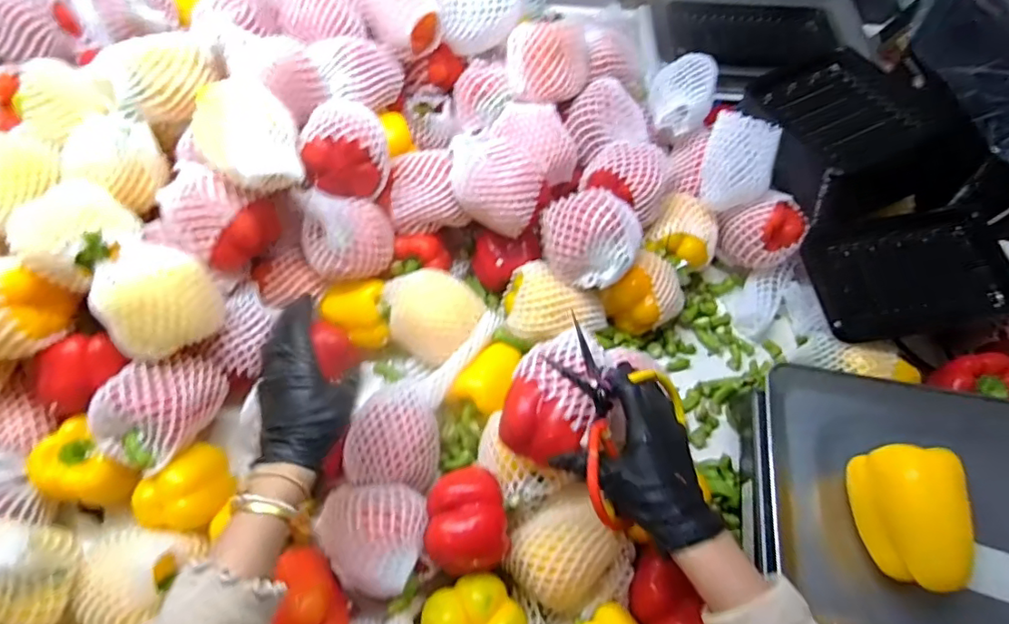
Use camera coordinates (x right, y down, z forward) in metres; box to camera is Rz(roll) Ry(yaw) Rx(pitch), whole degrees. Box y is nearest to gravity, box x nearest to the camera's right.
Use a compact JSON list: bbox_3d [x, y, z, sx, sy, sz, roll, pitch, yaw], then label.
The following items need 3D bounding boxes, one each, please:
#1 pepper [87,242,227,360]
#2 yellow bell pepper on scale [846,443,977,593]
[{"bbox_3d":[-0.331,-0.012,0.526,0.100,0.074,0.090,-40,67,-22],"label":"pepper"},{"bbox_3d":[0.321,0.164,0.435,0.065,0.079,0.102,1,58,0],"label":"yellow bell pepper on scale"}]

